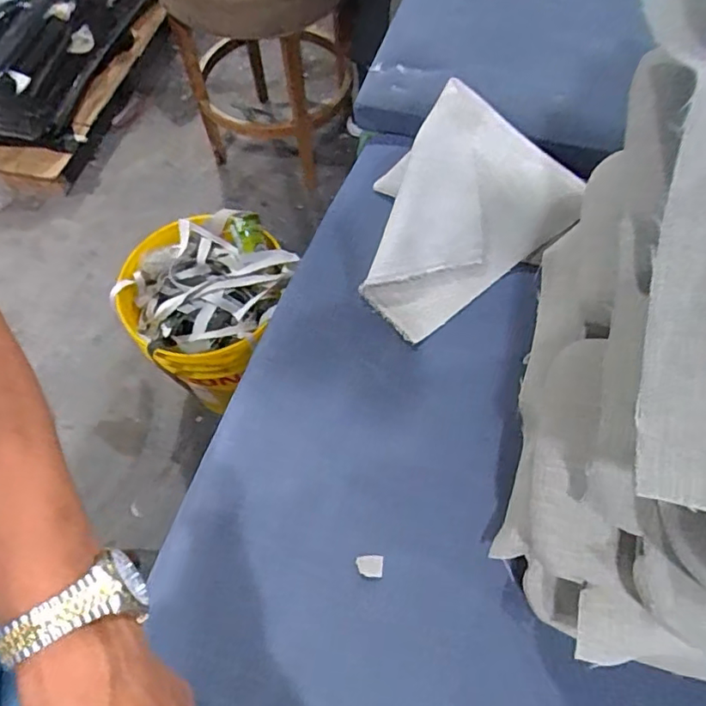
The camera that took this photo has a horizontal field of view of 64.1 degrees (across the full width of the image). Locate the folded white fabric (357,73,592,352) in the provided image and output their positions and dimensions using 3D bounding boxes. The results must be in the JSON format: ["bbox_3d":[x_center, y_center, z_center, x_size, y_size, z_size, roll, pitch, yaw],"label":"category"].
[{"bbox_3d":[0.097,-0.151,0.587,0.228,0.112,0.190,-29,63,-11],"label":"folded white fabric"}]

